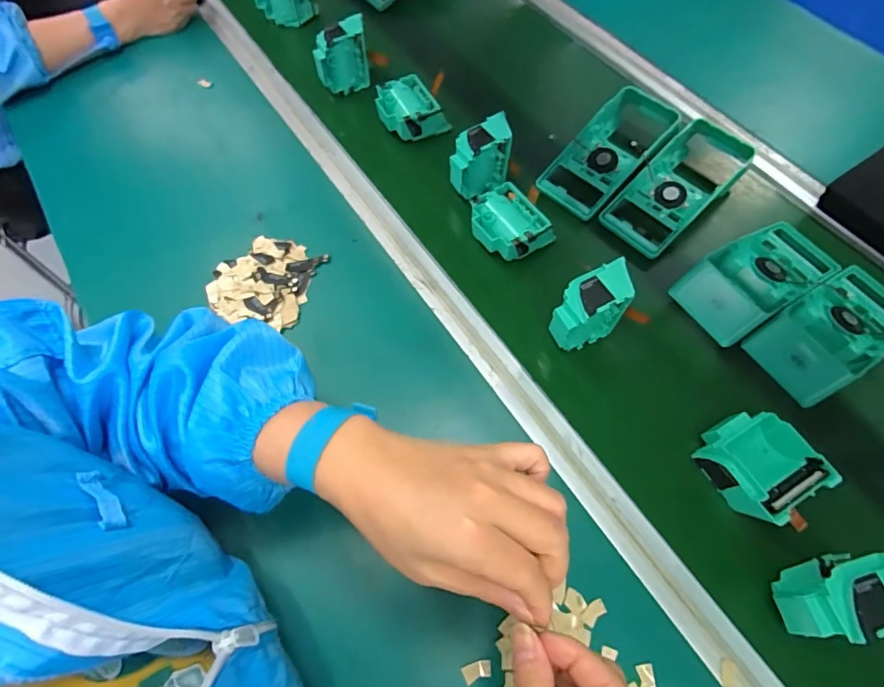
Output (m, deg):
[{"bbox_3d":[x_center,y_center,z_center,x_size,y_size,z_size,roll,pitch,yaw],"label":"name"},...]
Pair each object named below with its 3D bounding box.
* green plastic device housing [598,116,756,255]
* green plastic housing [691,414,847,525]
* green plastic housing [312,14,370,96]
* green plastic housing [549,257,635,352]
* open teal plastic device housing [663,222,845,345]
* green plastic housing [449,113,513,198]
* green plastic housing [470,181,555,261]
[{"bbox_3d":[0.269,-0.180,0.539,0.182,0.043,0.084,-42,67,-16],"label":"green plastic device housing"},{"bbox_3d":[0.267,0.104,0.406,0.074,0.050,0.080,-27,64,-10],"label":"green plastic housing"},{"bbox_3d":[-0.130,-0.376,0.626,0.073,0.079,0.045,-17,63,-5],"label":"green plastic housing"},{"bbox_3d":[0.137,-0.029,0.450,0.080,0.080,0.043,-26,64,-9],"label":"green plastic housing"},{"bbox_3d":[0.327,-0.076,0.480,0.186,0.045,0.082,-31,65,-11],"label":"open teal plastic device housing"},{"bbox_3d":[0.043,-0.206,0.536,0.077,0.072,0.036,-31,65,-12],"label":"green plastic housing"},{"bbox_3d":[0.071,-0.124,0.521,0.071,0.049,0.081,-42,67,-16],"label":"green plastic housing"}]

